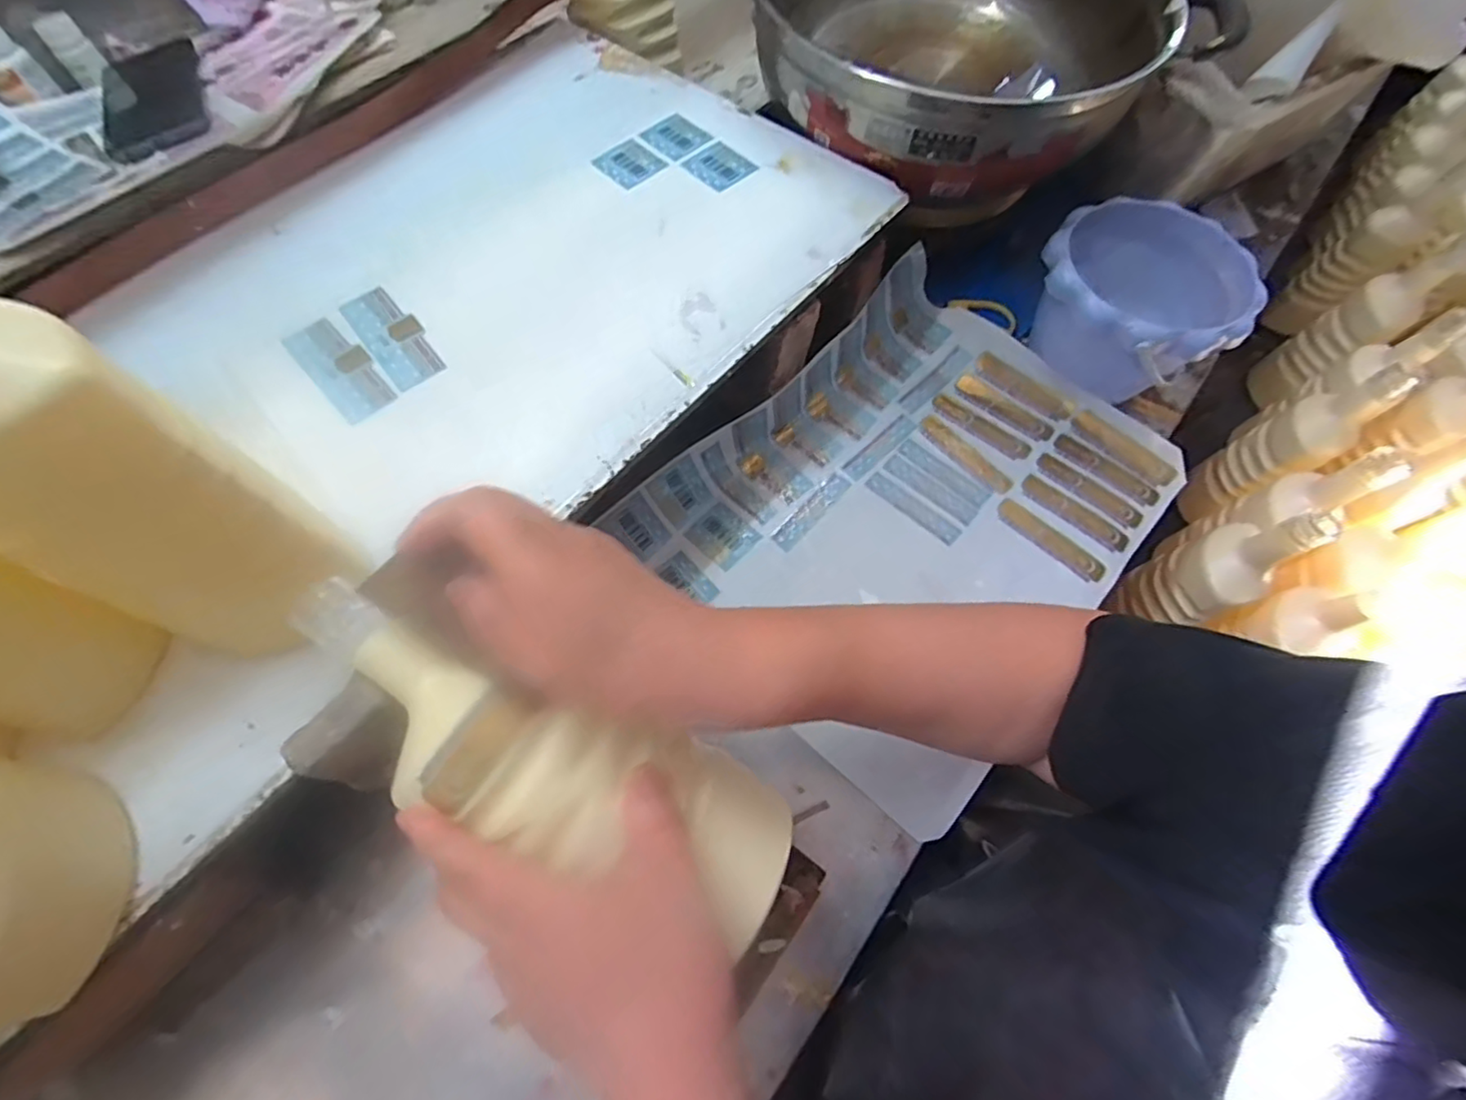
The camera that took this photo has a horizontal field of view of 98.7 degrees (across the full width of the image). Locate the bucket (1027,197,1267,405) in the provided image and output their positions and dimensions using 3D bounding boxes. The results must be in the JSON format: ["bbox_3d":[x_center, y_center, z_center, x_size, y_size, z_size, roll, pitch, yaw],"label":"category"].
[{"bbox_3d":[0.339,-0.211,0.548,0.163,0.121,0.183,38,69,12],"label":"bucket"}]

